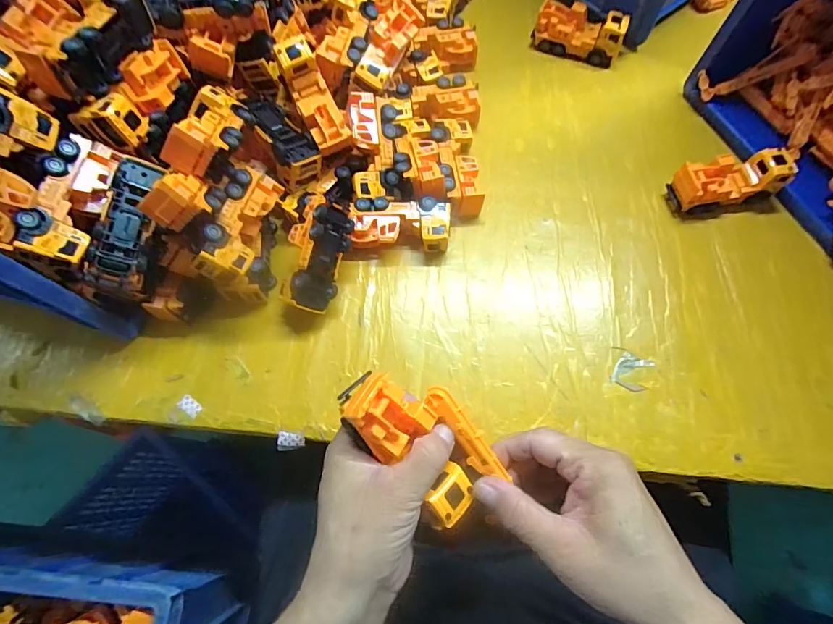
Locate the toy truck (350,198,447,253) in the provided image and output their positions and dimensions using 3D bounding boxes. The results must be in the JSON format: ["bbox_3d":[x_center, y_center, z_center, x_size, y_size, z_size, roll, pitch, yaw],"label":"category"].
[{"bbox_3d":[-0.015,-0.083,0.415,0.093,0.039,0.045,0,70,1],"label":"toy truck"}]

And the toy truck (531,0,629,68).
[{"bbox_3d":[0.194,-0.335,0.505,0.102,0.046,0.032,20,71,9],"label":"toy truck"}]

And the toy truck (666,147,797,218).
[{"bbox_3d":[0.313,-0.130,0.423,0.100,0.044,0.041,-14,70,-4],"label":"toy truck"}]

